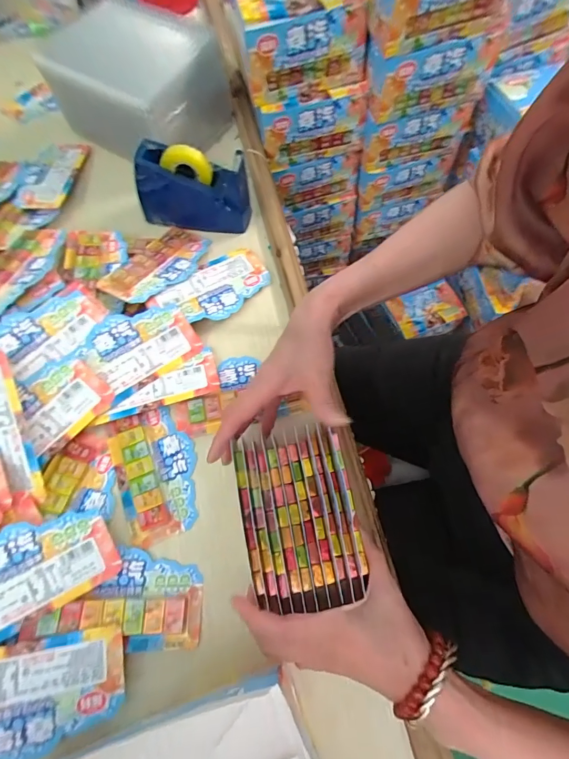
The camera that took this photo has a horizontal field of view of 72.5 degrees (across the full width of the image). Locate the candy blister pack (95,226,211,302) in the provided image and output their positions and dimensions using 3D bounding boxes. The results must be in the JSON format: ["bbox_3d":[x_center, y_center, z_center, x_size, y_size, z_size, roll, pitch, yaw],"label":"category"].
[{"bbox_3d":[-0.148,-0.141,0.465,0.074,0.013,0.137,30,57,14],"label":"candy blister pack"}]

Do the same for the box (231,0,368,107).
[{"bbox_3d":[0.007,-0.471,0.507,0.153,0.096,0.157,-15,66,-6],"label":"box"}]

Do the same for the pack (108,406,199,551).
[{"bbox_3d":[-0.128,0.091,0.385,0.077,0.012,0.125,-20,67,-8],"label":"pack"}]

